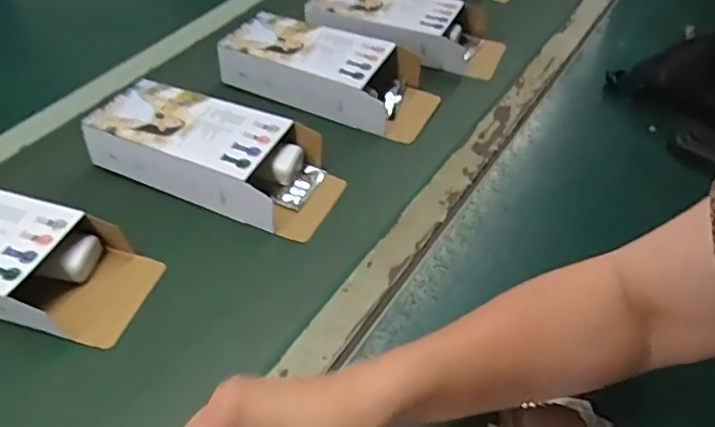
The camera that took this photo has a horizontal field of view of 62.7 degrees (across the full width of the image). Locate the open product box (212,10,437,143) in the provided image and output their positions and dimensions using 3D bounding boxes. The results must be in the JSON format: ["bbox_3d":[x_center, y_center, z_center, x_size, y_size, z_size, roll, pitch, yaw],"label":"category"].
[{"bbox_3d":[-0.033,-0.178,0.734,0.260,0.066,0.117,18,49,16],"label":"open product box"}]

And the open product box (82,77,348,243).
[{"bbox_3d":[-0.146,-0.064,0.618,0.257,0.061,0.112,18,49,16],"label":"open product box"}]

